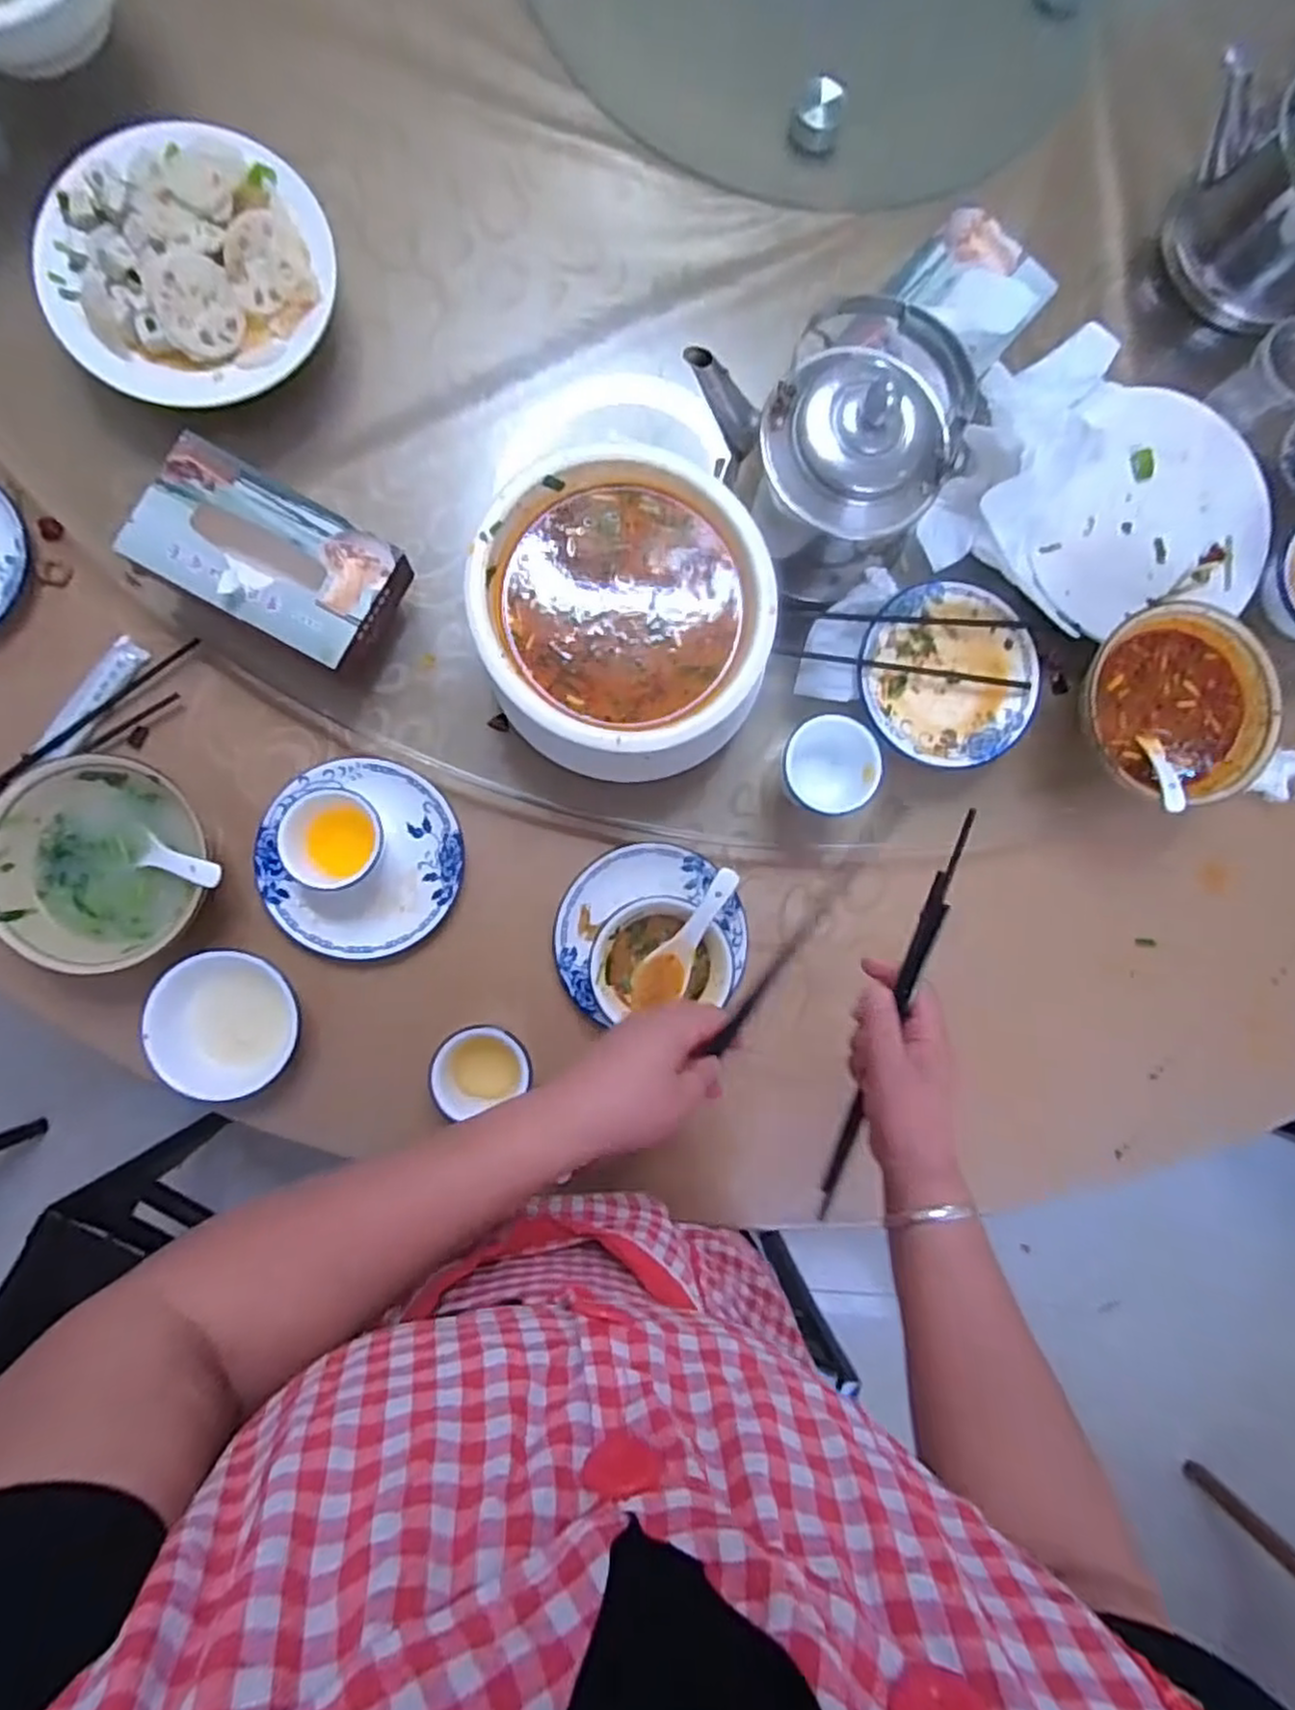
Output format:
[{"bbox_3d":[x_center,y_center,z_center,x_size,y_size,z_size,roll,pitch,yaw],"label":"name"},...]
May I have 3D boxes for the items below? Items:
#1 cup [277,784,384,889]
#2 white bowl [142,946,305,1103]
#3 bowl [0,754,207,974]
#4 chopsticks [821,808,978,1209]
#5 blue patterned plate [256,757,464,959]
[{"bbox_3d":[-0.249,-0.012,0.581,0.071,0.046,0.077,0,88,-4],"label":"cup"},{"bbox_3d":[-0.329,0.132,0.574,0.108,0.041,0.112,0,88,-4],"label":"white bowl"},{"bbox_3d":[-0.416,0.007,0.575,0.158,0.069,0.160,0,88,-4],"label":"bowl"},{"bbox_3d":[0.164,0.118,0.489,0.012,0.024,0.311,10,111,-4],"label":"chopsticks"},{"bbox_3d":[-0.236,0.003,0.606,0.158,0.030,0.156,0,89,-4],"label":"blue patterned plate"}]

